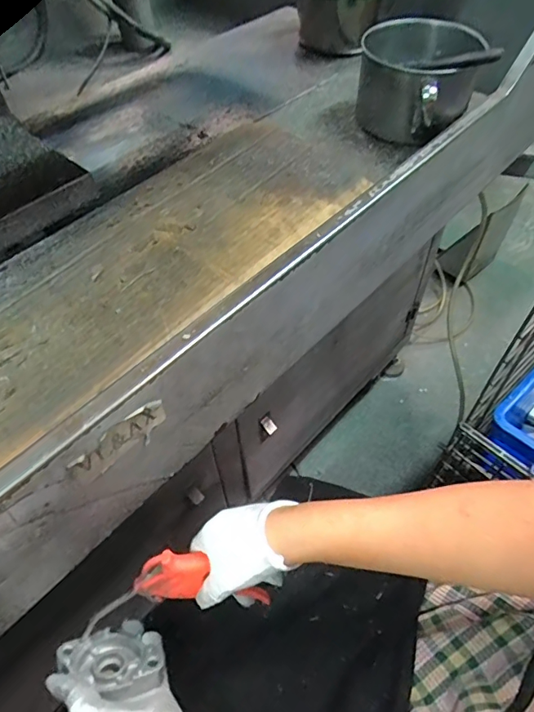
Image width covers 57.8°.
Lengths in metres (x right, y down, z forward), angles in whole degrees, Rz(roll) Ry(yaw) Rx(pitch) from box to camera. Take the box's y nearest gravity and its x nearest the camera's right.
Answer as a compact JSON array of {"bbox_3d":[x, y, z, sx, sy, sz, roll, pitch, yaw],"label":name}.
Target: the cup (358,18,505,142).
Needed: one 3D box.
[{"bbox_3d":[0.167,-0.302,0.537,0.124,0.097,0.129,3,52,4],"label":"cup"}]

